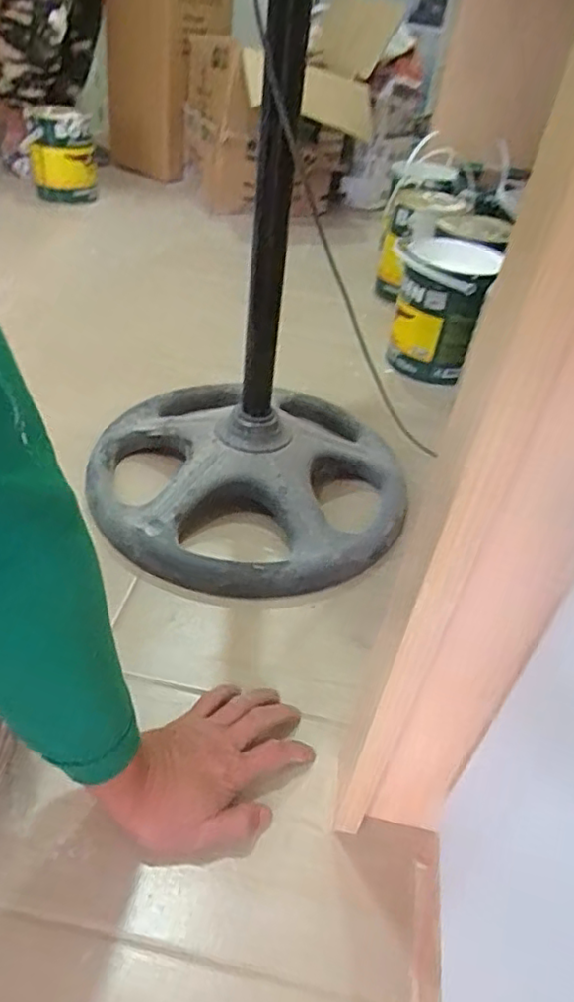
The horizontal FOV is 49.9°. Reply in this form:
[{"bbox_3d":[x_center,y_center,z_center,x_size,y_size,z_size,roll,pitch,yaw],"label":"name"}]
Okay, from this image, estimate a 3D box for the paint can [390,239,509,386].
[{"bbox_3d":[0.278,-0.350,1.130,0.161,0.199,0.195,23,42,18],"label":"paint can"}]

